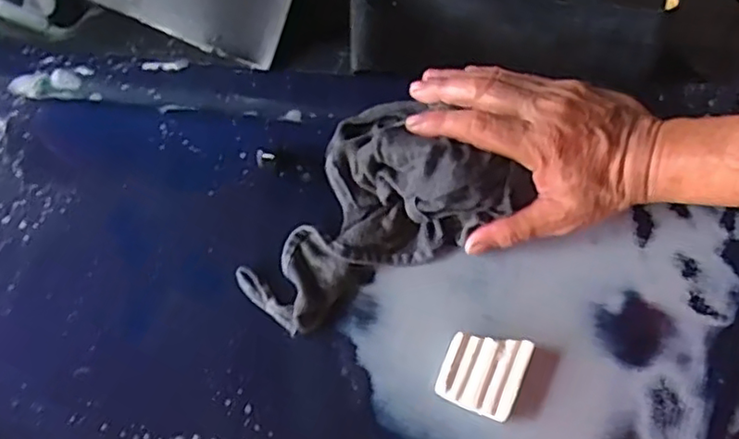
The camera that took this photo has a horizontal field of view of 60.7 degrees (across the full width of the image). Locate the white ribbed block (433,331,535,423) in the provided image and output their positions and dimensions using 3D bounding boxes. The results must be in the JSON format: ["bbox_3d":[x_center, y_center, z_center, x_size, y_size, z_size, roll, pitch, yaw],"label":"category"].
[{"bbox_3d":[0.075,0.100,0.415,0.051,0.016,0.052,20,72,10],"label":"white ribbed block"}]

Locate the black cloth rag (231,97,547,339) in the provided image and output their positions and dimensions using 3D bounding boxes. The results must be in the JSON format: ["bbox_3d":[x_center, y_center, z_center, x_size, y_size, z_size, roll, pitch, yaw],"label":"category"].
[{"bbox_3d":[-0.005,-0.018,0.430,0.195,0.068,0.112,-28,71,-7],"label":"black cloth rag"}]

